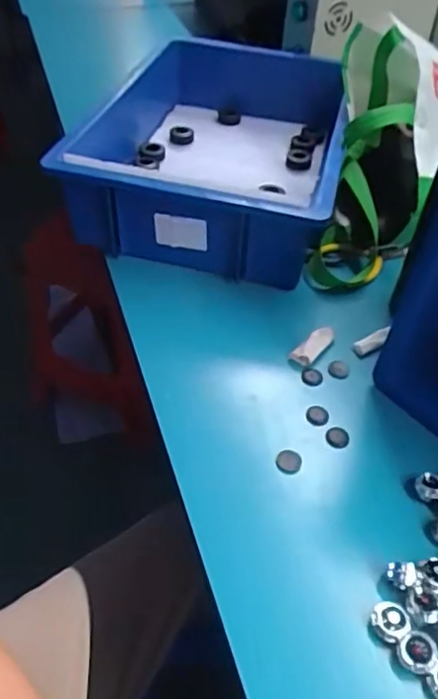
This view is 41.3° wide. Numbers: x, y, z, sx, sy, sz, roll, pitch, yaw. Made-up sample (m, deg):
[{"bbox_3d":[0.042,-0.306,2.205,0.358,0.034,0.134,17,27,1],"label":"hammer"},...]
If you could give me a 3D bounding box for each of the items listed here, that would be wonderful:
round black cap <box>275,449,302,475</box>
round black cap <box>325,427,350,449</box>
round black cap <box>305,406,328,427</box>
[{"bbox_3d":[0.061,0.097,0.505,0.022,0.004,0.023,1,45,-1],"label":"round black cap"},{"bbox_3d":[0.108,0.080,0.531,0.021,0.004,0.022,1,45,-1],"label":"round black cap"},{"bbox_3d":[0.093,0.061,0.546,0.020,0.004,0.023,13,46,10],"label":"round black cap"}]

